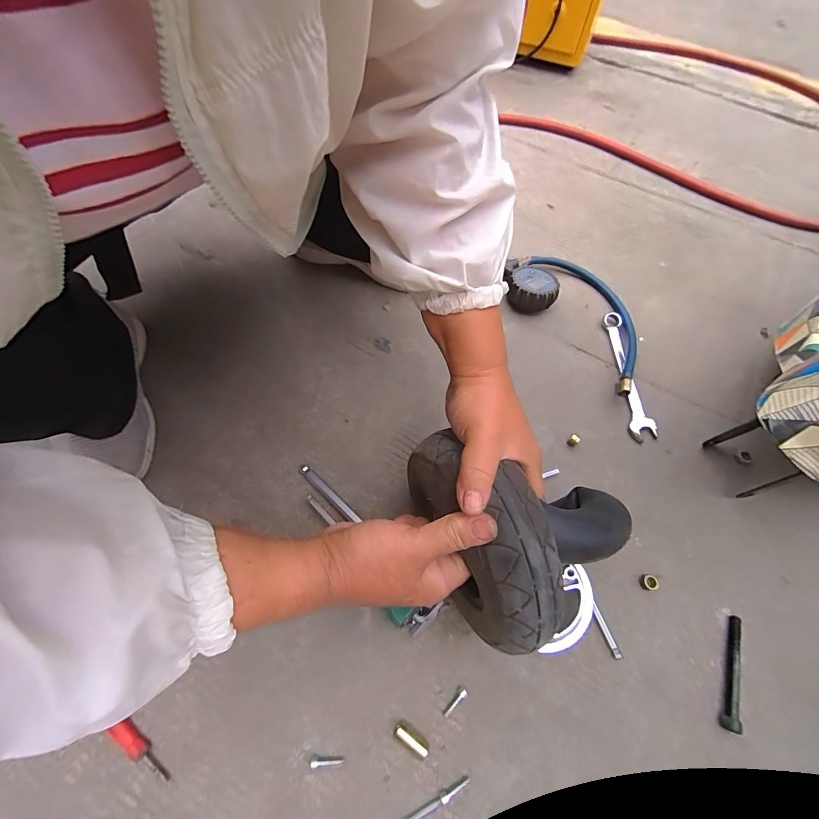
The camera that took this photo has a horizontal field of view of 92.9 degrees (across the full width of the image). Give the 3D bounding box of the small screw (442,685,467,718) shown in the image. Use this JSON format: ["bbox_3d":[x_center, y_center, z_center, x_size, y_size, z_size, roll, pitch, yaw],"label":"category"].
[{"bbox_3d":[0.041,0.264,0.350,0.008,0.008,0.028,38,68,15],"label":"small screw"}]

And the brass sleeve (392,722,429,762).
[{"bbox_3d":[0.001,0.286,0.336,0.031,0.013,0.015,30,66,12],"label":"brass sleeve"}]

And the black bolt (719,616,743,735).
[{"bbox_3d":[0.307,0.248,0.368,0.012,0.011,0.097,24,65,9],"label":"black bolt"}]

